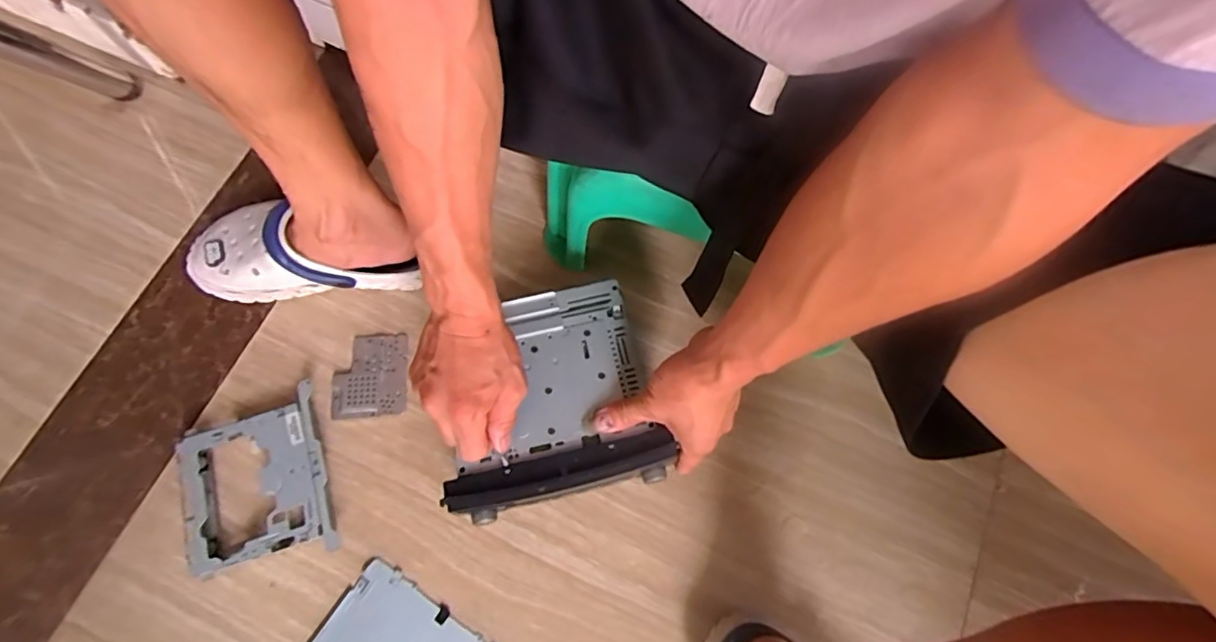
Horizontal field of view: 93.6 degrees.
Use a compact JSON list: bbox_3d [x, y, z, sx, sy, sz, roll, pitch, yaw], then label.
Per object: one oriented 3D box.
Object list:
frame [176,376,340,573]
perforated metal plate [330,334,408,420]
[{"bbox_3d":[-0.353,0.163,0.576,0.139,0.031,0.158,-17,72,-8],"label":"frame"},{"bbox_3d":[-0.261,0.060,0.628,0.078,0.007,0.091,-4,71,-4],"label":"perforated metal plate"}]

